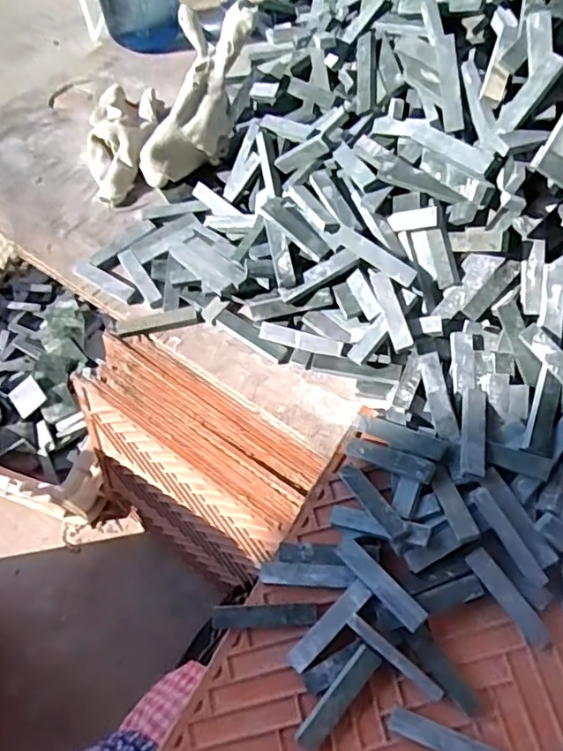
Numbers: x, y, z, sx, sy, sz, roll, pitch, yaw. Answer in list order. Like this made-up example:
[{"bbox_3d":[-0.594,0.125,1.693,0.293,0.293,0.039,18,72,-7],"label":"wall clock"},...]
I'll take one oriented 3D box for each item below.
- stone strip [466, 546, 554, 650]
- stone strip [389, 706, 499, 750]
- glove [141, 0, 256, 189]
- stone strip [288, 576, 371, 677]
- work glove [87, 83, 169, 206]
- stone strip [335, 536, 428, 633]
[{"bbox_3d":[0.134,0.130,0.341,0.013,0.006,0.066,-37,85,-16],"label":"stone strip"},{"bbox_3d":[0.091,0.201,0.322,0.062,0.008,0.014,17,63,14],"label":"stone strip"},{"bbox_3d":[-0.073,-0.232,0.491,0.057,0.063,0.157,33,107,21],"label":"glove"},{"bbox_3d":[0.028,0.148,0.345,0.012,0.004,0.063,41,86,23],"label":"stone strip"},{"bbox_3d":[-0.149,-0.220,0.545,0.057,0.035,0.139,4,61,6],"label":"work glove"},{"bbox_3d":[0.057,0.122,0.344,0.014,0.005,0.064,-43,56,-9],"label":"stone strip"}]

